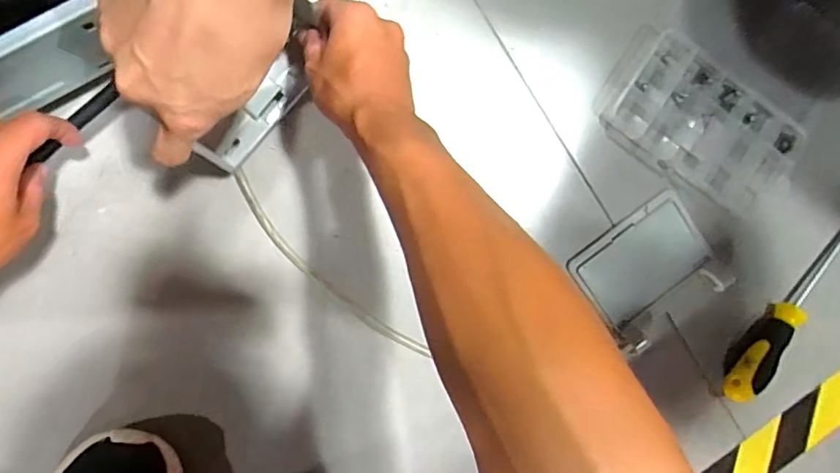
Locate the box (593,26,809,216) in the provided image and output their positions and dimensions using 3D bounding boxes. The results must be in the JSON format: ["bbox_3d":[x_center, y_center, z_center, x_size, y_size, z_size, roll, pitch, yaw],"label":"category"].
[{"bbox_3d":[0.256,-0.106,0.461,0.181,0.019,0.113,30,90,-8],"label":"box"}]

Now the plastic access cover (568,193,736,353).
[{"bbox_3d":[0.210,0.030,0.464,0.121,0.017,0.101,-37,97,-3],"label":"plastic access cover"}]

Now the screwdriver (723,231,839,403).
[{"bbox_3d":[0.354,0.050,0.474,0.031,0.032,0.238,36,89,-8],"label":"screwdriver"}]

